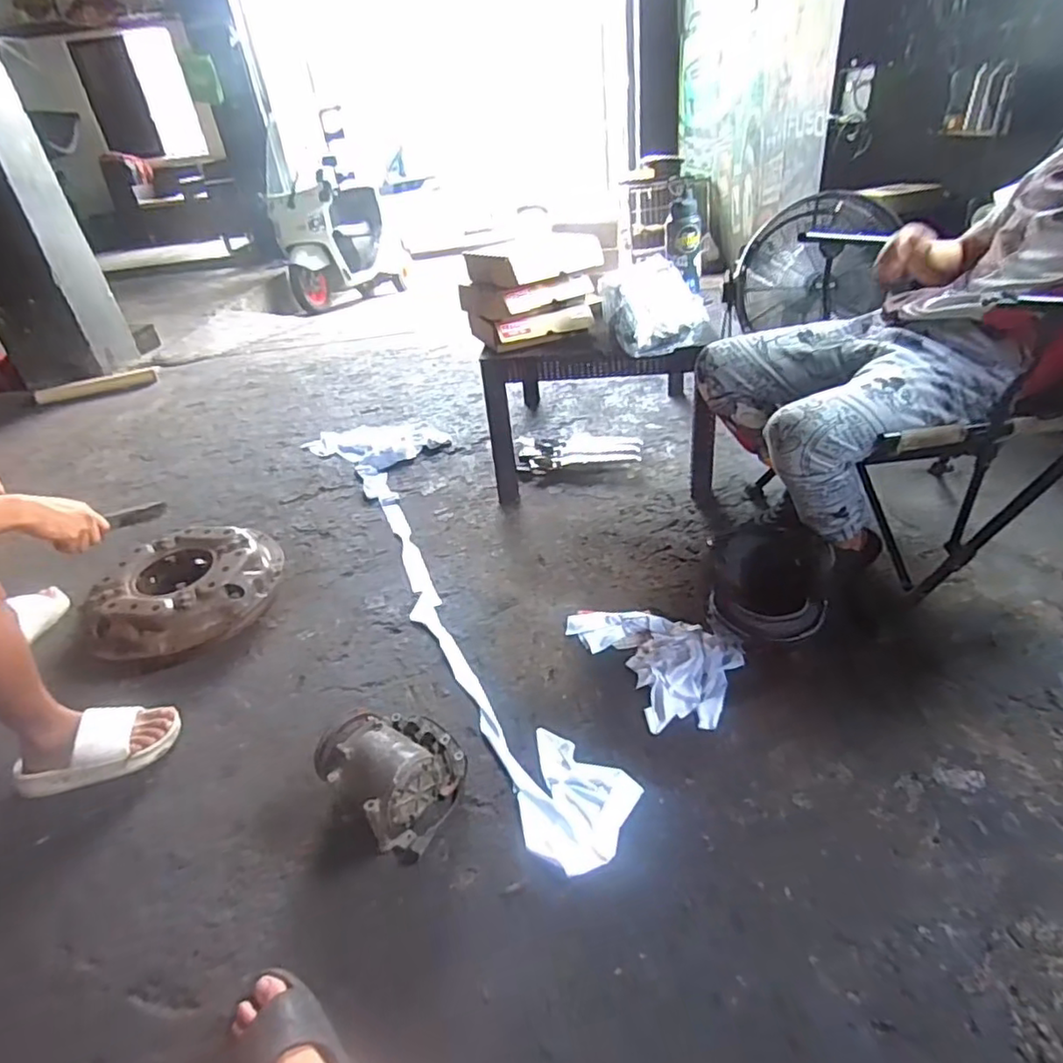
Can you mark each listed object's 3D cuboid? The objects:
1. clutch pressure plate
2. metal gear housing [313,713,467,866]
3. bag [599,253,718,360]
[{"bbox_3d":[-0.812,0.142,1.485,0.385,0.127,0.372,-5,34,3],"label":"clutch pressure plate"},{"bbox_3d":[-0.235,0.389,1.025,0.211,0.122,0.189,11,38,24],"label":"metal gear housing"},{"bbox_3d":[0.308,-0.546,1.522,0.254,0.171,0.175,-7,34,0],"label":"bag"}]

